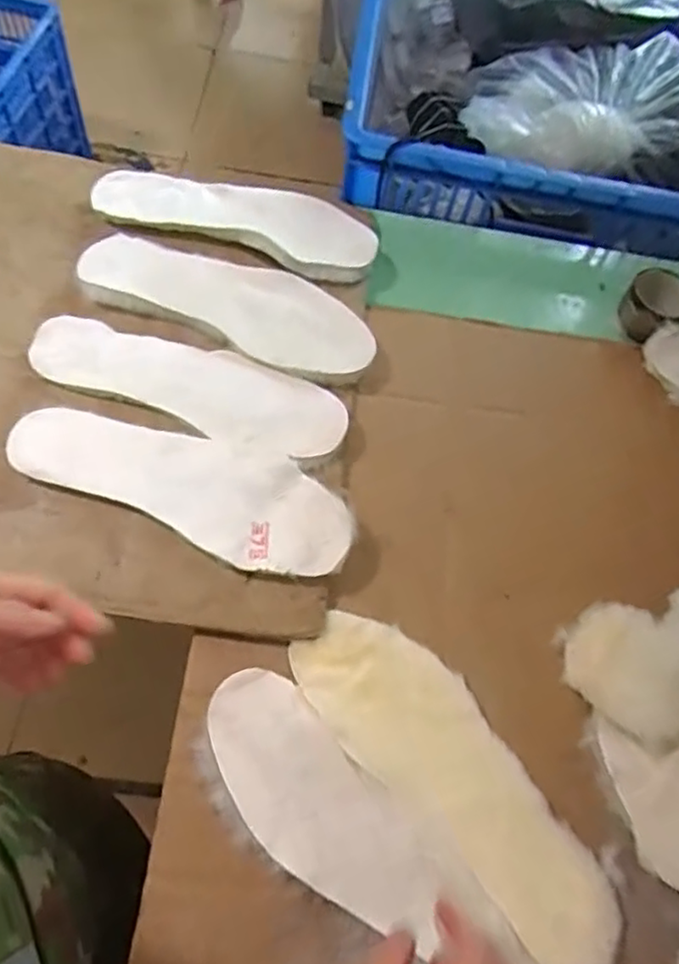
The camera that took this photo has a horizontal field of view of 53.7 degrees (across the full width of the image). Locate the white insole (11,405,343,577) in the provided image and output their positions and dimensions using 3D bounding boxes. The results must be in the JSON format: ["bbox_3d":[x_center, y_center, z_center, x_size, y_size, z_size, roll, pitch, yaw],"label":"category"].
[{"bbox_3d":[-0.120,-0.002,0.530,0.270,0.017,0.094,22,63,6],"label":"white insole"}]

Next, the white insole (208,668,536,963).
[{"bbox_3d":[0.018,0.229,0.418,0.265,0.015,0.079,37,66,17],"label":"white insole"}]

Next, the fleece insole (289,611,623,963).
[{"bbox_3d":[0.078,0.191,0.445,0.089,0.017,0.262,-37,72,-21],"label":"fleece insole"}]

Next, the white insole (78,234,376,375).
[{"bbox_3d":[-0.099,-0.172,0.617,0.273,0.013,0.097,22,63,6],"label":"white insole"}]

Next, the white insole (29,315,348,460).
[{"bbox_3d":[-0.127,-0.086,0.580,0.269,0.017,0.083,20,59,4],"label":"white insole"}]

